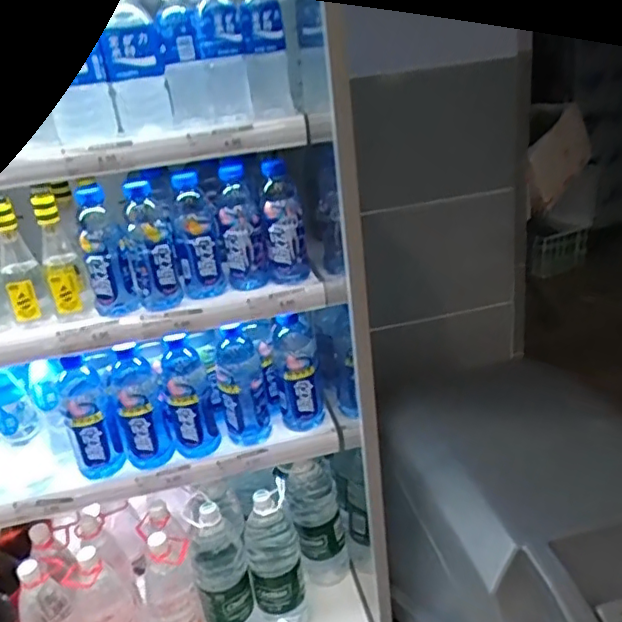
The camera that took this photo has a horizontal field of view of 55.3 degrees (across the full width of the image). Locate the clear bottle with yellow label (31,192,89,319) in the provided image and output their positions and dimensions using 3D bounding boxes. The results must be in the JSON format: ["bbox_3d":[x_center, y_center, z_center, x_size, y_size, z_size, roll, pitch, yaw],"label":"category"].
[{"bbox_3d":[-0.416,-0.085,0.978,0.054,0.199,0.055,-17,25,-23],"label":"clear bottle with yellow label"}]

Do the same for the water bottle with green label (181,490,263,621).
[{"bbox_3d":[-0.170,0.512,1.155,0.109,0.322,0.123,-12,23,-11],"label":"water bottle with green label"}]

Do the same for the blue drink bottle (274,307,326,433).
[{"bbox_3d":[-0.027,0.123,1.149,0.087,0.220,0.089,-8,23,-2],"label":"blue drink bottle"}]

